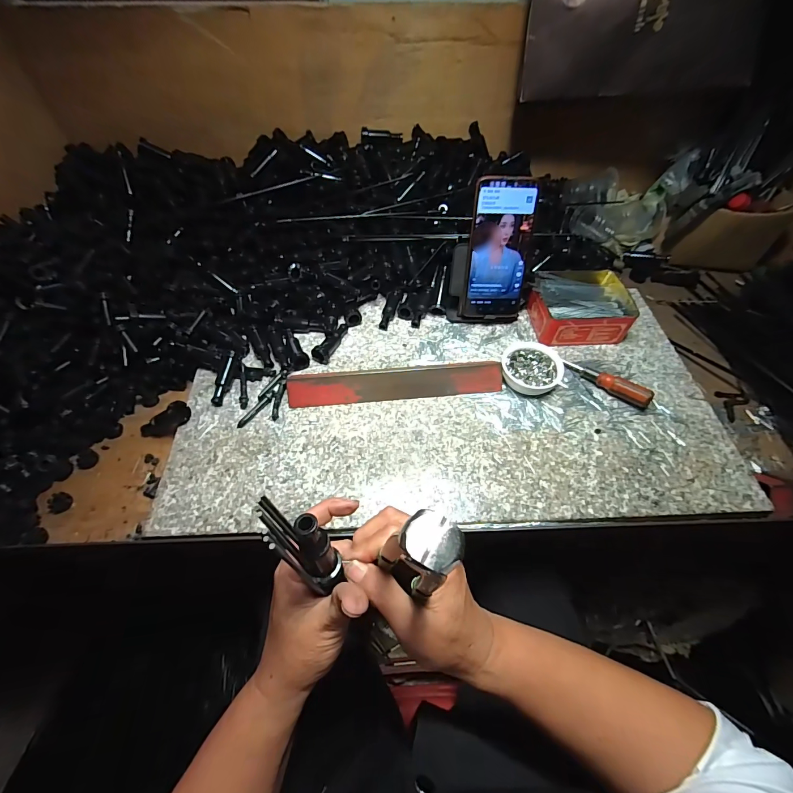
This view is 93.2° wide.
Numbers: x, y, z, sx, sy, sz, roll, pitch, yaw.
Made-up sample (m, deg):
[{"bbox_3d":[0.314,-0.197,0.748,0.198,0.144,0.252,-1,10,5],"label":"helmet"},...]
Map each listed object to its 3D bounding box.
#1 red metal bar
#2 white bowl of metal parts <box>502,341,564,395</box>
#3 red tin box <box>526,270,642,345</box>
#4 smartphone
[{"bbox_3d":[0.001,-0.016,0.451,0.254,0.032,0.028,-5,55,-4],"label":"red metal bar"},{"bbox_3d":[0.167,-0.034,0.466,0.071,0.025,0.069,0,54,0],"label":"white bowl of metal parts"},{"bbox_3d":[0.250,-0.127,0.522,0.124,0.047,0.108,-1,54,-2],"label":"red tin box"},{"bbox_3d":[0.131,-0.184,0.477,0.075,0.162,0.007,-1,30,-1],"label":"smartphone"}]

